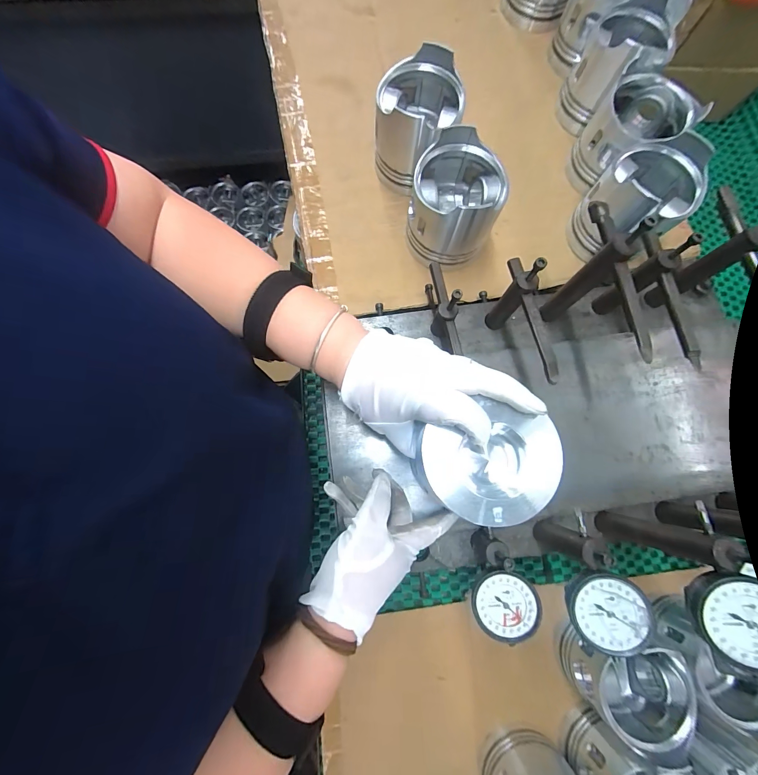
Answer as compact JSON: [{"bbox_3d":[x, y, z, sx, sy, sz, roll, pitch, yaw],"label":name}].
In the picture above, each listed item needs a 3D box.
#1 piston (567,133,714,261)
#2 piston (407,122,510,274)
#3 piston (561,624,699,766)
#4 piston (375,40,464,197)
[{"bbox_3d":[0.302,-0.222,0.407,0.092,0.109,0.094,0,79,-1],"label":"piston"},{"bbox_3d":[0.089,-0.217,0.408,0.100,0.109,0.109,1,77,-2],"label":"piston"},{"bbox_3d":[0.280,0.332,0.377,0.096,0.088,0.091,1,77,-2],"label":"piston"},{"bbox_3d":[0.046,-0.322,0.419,0.095,0.105,0.100,1,77,-2],"label":"piston"}]

